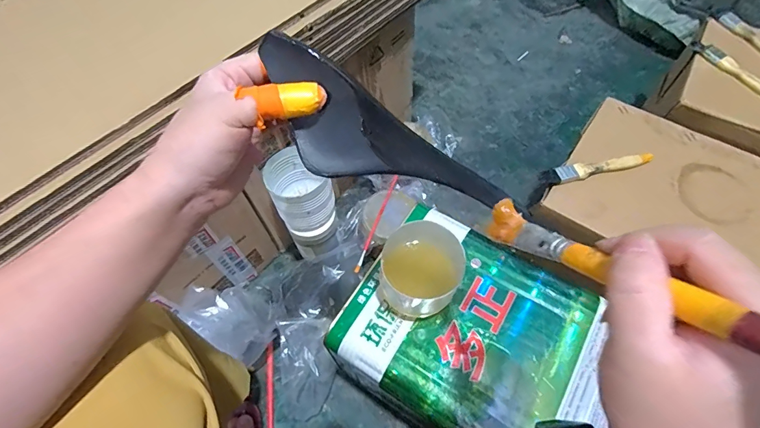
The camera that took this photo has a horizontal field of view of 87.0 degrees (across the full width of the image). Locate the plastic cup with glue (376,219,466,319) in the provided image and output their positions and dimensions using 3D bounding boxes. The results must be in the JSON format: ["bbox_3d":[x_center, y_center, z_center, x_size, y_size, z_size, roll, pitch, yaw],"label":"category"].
[{"bbox_3d":[0.045,0.068,0.464,0.093,0.093,0.083,7,61,7],"label":"plastic cup with glue"}]

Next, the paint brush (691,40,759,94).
[{"bbox_3d":[0.571,-0.228,0.641,0.022,0.019,0.171,-25,63,-12],"label":"paint brush"}]

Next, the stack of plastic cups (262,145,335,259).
[{"bbox_3d":[-0.125,-0.015,0.666,0.092,0.170,0.099,-34,65,-16],"label":"stack of plastic cups"}]

